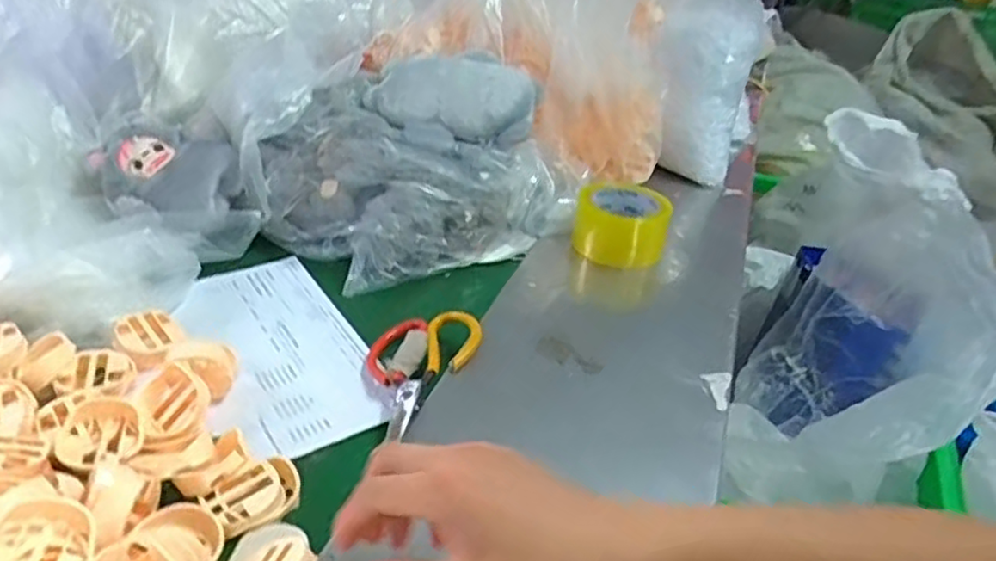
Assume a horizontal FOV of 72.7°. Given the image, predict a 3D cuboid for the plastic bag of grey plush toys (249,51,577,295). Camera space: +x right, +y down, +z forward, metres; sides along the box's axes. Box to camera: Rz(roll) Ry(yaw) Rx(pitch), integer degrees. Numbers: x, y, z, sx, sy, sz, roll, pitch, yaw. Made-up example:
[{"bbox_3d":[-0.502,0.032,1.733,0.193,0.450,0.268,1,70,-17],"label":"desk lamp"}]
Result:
[{"bbox_3d":[-0.109,-0.149,0.819,0.351,0.183,0.241,-12,38,-25],"label":"plastic bag of grey plush toys"}]

